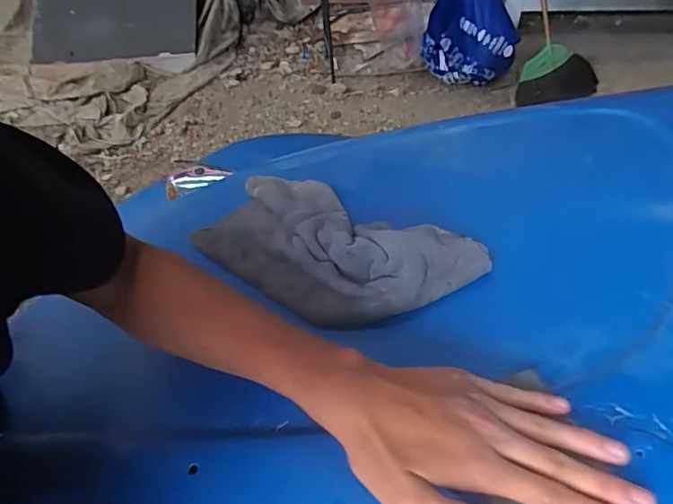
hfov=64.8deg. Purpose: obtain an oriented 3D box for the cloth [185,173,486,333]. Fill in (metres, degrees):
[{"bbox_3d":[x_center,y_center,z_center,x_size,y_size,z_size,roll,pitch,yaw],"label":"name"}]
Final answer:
[{"bbox_3d":[-0.019,-0.012,0.520,0.306,0.038,0.148,19,50,40],"label":"cloth"}]

